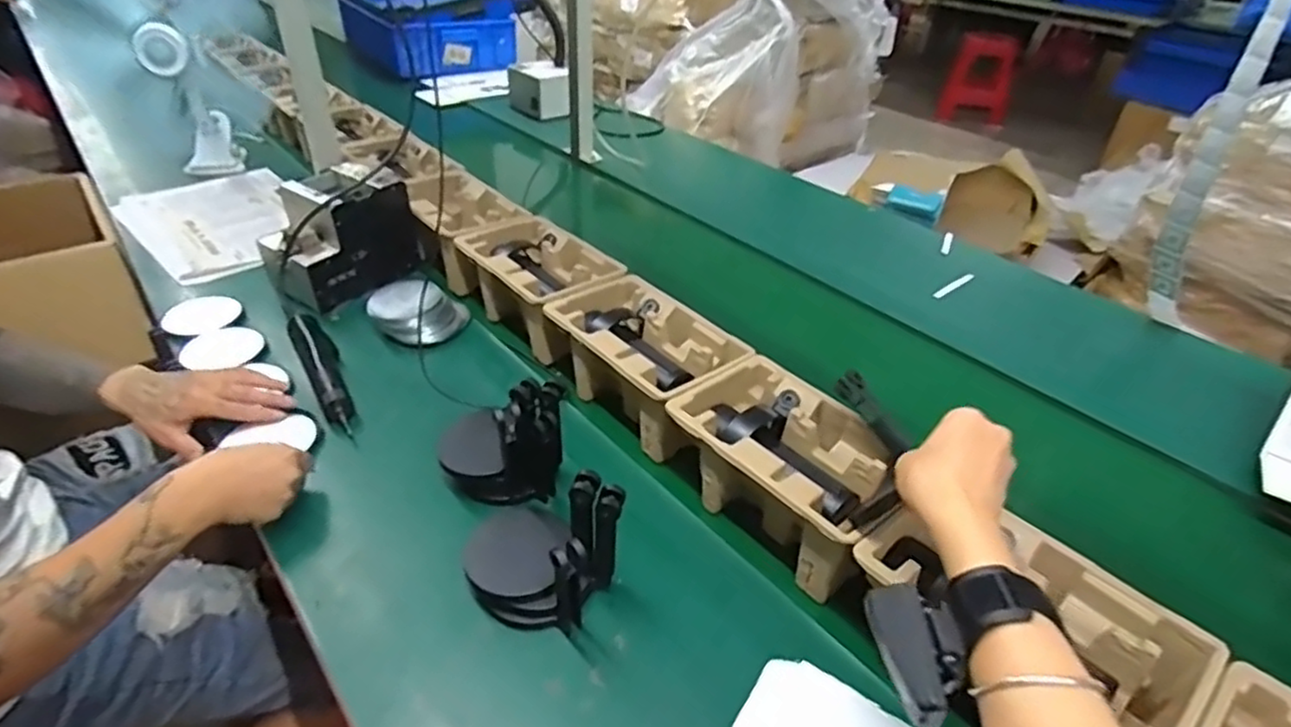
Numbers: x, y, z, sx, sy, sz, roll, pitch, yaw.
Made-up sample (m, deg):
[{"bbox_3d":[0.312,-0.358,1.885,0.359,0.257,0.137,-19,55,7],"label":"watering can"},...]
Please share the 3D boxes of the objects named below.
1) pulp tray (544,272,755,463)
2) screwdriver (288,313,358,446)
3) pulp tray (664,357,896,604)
[{"bbox_3d":[0.002,-0.006,0.827,0.146,0.101,0.233,-27,48,-31],"label":"pulp tray"},{"bbox_3d":[-0.400,0.009,0.856,0.043,0.047,0.224,-23,46,-27],"label":"screwdriver"},{"bbox_3d":[0.129,0.094,0.700,0.150,0.101,0.269,-29,49,-33],"label":"pulp tray"}]

